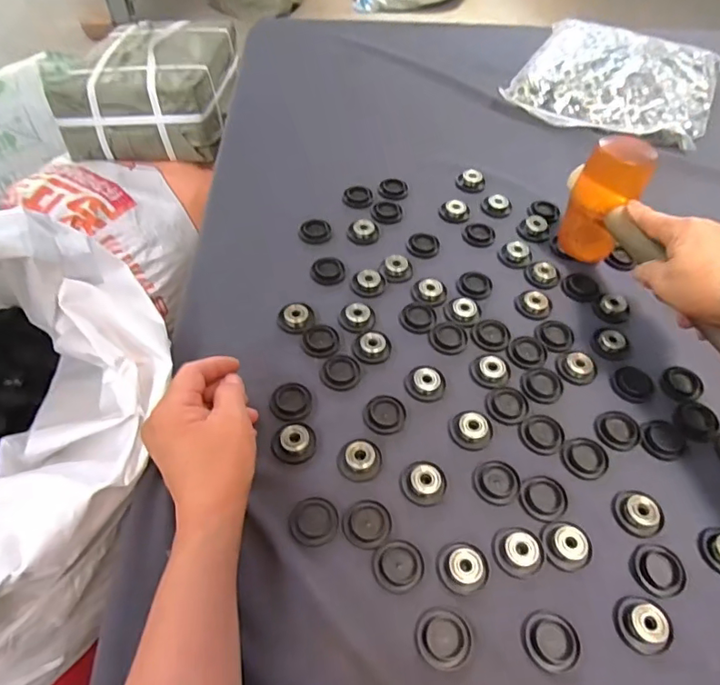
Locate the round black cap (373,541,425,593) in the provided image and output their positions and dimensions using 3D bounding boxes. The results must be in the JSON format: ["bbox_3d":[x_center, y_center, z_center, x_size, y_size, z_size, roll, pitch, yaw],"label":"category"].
[{"bbox_3d":[0.025,0.147,0.350,0.033,0.004,0.032,1,52,-2],"label":"round black cap"}]

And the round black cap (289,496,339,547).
[{"bbox_3d":[-0.031,0.124,0.368,0.033,0.004,0.034,1,52,-2],"label":"round black cap"}]

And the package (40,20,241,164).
[{"bbox_3d":[-0.363,-0.485,0.966,0.236,0.113,0.366,3,52,-1],"label":"package"}]

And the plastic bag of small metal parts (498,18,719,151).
[{"bbox_3d":[0.347,-0.354,0.718,0.240,0.042,0.246,27,56,17],"label":"plastic bag of small metal parts"}]

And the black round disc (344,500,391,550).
[{"bbox_3d":[0.005,0.126,0.368,0.033,0.004,0.033,1,52,-2],"label":"black round disc"}]

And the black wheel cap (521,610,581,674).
[{"bbox_3d":[0.119,0.185,0.329,0.036,0.004,0.033,1,52,-2],"label":"black wheel cap"}]

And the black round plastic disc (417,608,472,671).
[{"bbox_3d":[0.052,0.181,0.326,0.034,0.004,0.033,1,52,-2],"label":"black round plastic disc"}]

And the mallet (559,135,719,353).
[{"bbox_3d":[0.251,-0.046,0.423,0.042,0.104,0.293,-9,53,-11],"label":"mallet"}]

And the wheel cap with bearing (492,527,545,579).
[{"bbox_3d":[0.108,0.141,0.358,0.033,0.007,0.032,1,52,-2],"label":"wheel cap with bearing"}]

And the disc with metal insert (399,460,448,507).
[{"bbox_3d":[0.047,0.102,0.389,0.033,0.011,0.031,1,52,-2],"label":"disc with metal insert"}]

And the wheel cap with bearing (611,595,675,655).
[{"bbox_3d":[0.180,0.178,0.336,0.032,0.008,0.033,1,52,-2],"label":"wheel cap with bearing"}]

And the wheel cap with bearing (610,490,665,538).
[{"bbox_3d":[0.199,0.121,0.379,0.034,0.007,0.033,1,52,-2],"label":"wheel cap with bearing"}]

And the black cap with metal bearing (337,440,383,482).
[{"bbox_3d":[0.000,0.086,0.395,0.032,0.017,0.029,6,52,2],"label":"black cap with metal bearing"}]

